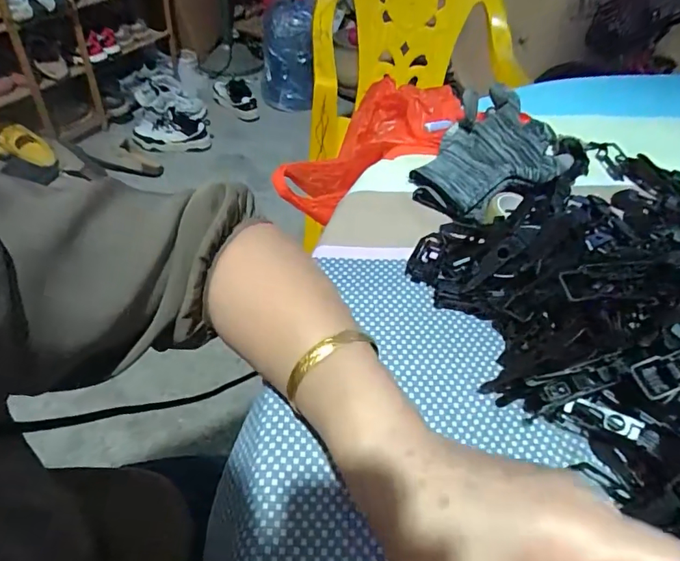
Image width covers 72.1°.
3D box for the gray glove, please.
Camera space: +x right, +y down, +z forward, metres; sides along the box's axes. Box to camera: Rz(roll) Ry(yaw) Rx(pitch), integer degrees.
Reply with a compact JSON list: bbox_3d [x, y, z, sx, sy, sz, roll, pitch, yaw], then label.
[{"bbox_3d":[0.136,-0.110,0.415,0.110,0.058,0.144,31,52,20],"label":"gray glove"}]

